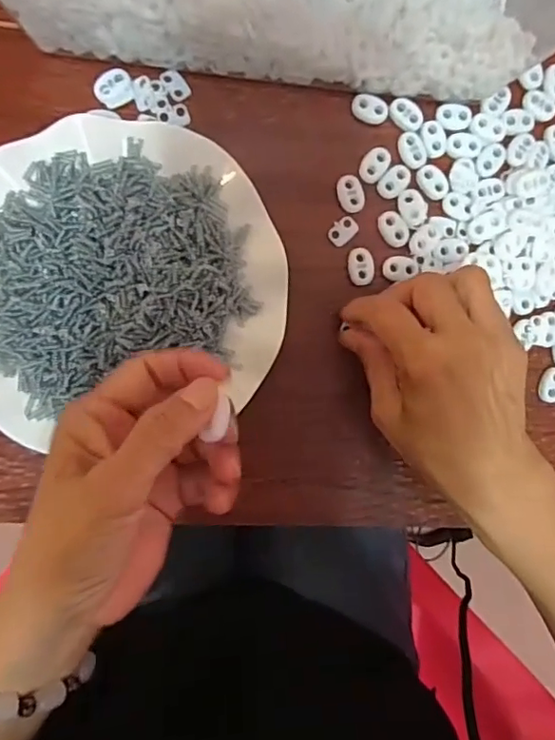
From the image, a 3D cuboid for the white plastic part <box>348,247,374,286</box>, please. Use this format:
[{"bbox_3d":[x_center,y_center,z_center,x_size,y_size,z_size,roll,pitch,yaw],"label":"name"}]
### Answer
[{"bbox_3d":[0.052,-0.064,0.338,0.015,0.004,0.022,-7,92,-6],"label":"white plastic part"}]

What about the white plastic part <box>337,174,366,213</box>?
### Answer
[{"bbox_3d":[0.045,-0.108,0.335,0.016,0.004,0.023,-13,93,-5],"label":"white plastic part"}]

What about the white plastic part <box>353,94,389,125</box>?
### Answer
[{"bbox_3d":[0.057,-0.160,0.335,0.022,0.004,0.015,14,90,-6],"label":"white plastic part"}]

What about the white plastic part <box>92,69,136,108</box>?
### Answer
[{"bbox_3d":[-0.095,-0.164,0.316,0.022,0.004,0.019,-27,94,-4],"label":"white plastic part"}]

